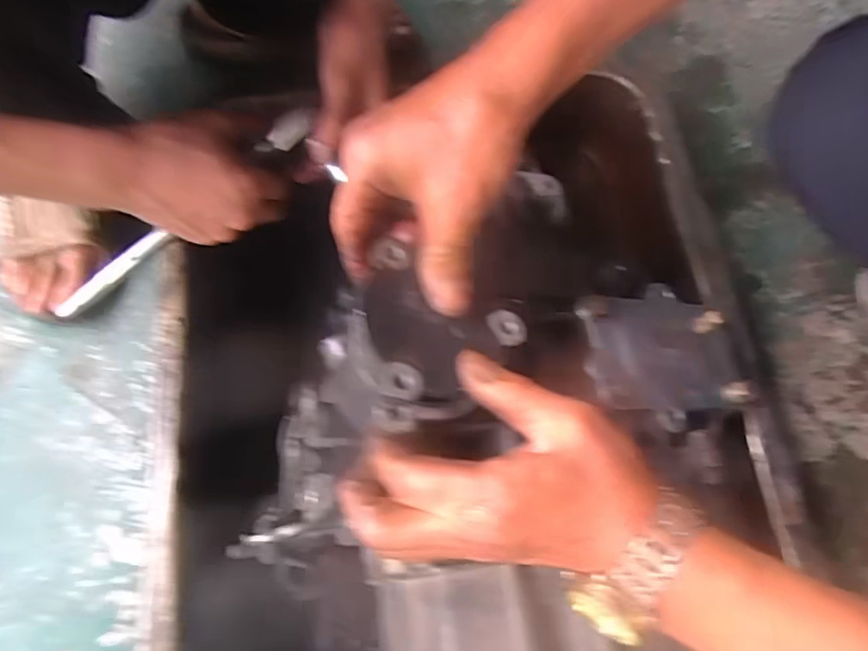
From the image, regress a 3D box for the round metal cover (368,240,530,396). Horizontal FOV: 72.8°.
[{"bbox_3d":[-0.002,0.006,0.287,0.083,0.018,0.072,31,55,-7],"label":"round metal cover"}]

